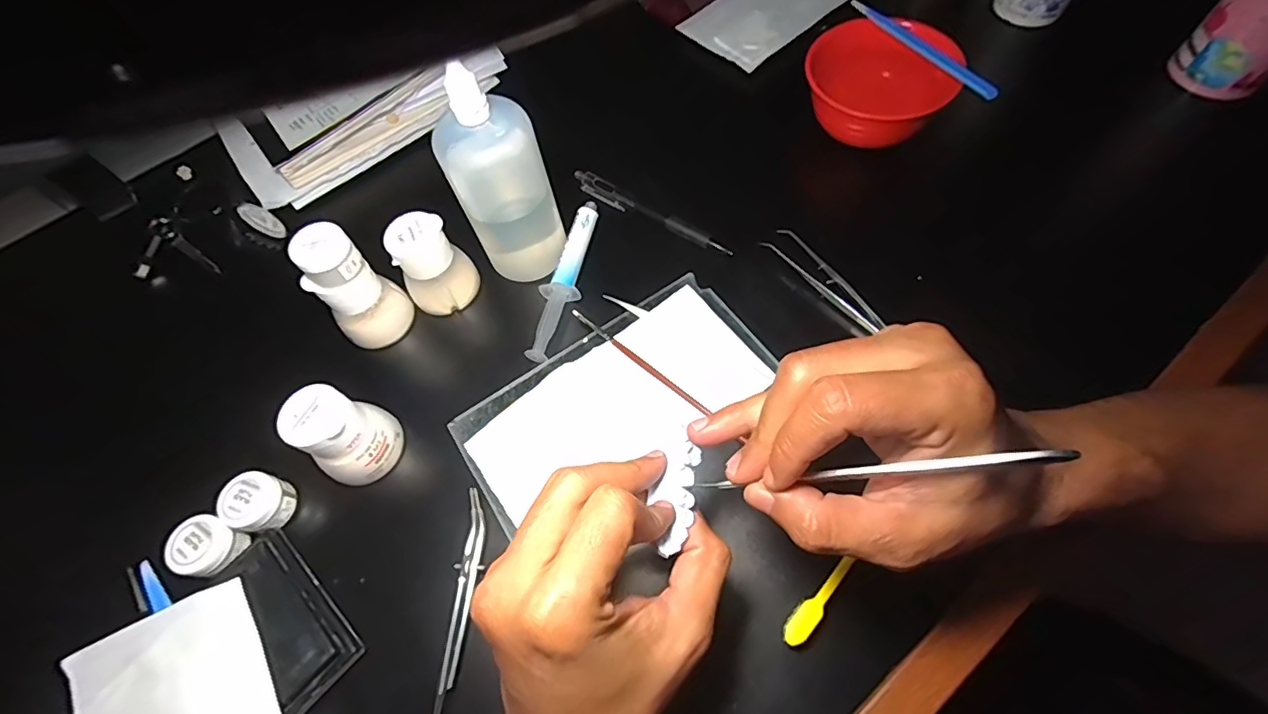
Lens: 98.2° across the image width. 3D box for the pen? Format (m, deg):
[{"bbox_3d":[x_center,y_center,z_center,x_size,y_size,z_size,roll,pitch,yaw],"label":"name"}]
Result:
[{"bbox_3d":[0.010,-0.111,0.424,0.144,0.013,0.015,33,71,19],"label":"pen"}]

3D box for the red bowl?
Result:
[{"bbox_3d":[0.185,-0.208,0.421,0.108,0.048,0.095,19,67,13],"label":"red bowl"}]

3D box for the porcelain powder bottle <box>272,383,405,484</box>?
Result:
[{"bbox_3d":[-0.175,0.046,0.331,0.043,0.058,0.046,-2,64,4],"label":"porcelain powder bottle"}]

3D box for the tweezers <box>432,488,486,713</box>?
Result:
[{"bbox_3d":[-0.098,0.146,0.305,0.013,0.006,0.140,3,64,6],"label":"tweezers"}]

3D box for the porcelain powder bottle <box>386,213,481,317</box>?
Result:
[{"bbox_3d":[-0.141,-0.065,0.386,0.050,0.064,0.040,-34,66,-11],"label":"porcelain powder bottle"}]

